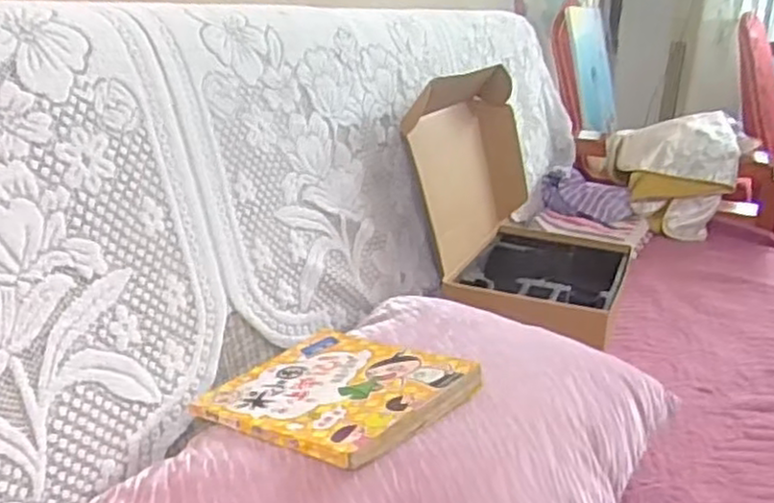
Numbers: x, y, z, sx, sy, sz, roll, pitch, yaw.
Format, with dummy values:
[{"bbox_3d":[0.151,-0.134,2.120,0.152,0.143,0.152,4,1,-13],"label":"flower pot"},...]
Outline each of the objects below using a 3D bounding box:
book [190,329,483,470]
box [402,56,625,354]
[{"bbox_3d":[-0.046,0.126,0.672,0.216,0.015,0.184,5,19,42],"label":"book"},{"bbox_3d":[0.254,-0.098,1.256,0.332,0.354,0.470,10,18,21],"label":"box"}]

